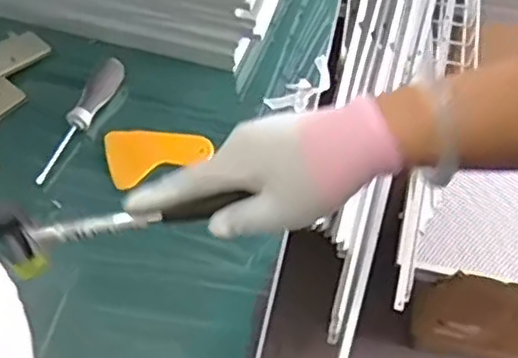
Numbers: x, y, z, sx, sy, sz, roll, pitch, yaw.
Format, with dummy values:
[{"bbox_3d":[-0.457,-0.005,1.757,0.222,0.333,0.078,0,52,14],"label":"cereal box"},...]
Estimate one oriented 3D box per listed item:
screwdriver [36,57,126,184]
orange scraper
[{"bbox_3d":[-0.180,-0.062,0.688,0.021,0.031,0.152,21,57,15],"label":"screwdriver"},{"bbox_3d":[-0.101,-0.029,0.677,0.098,0.015,0.063,-19,56,-12],"label":"orange scraper"}]

